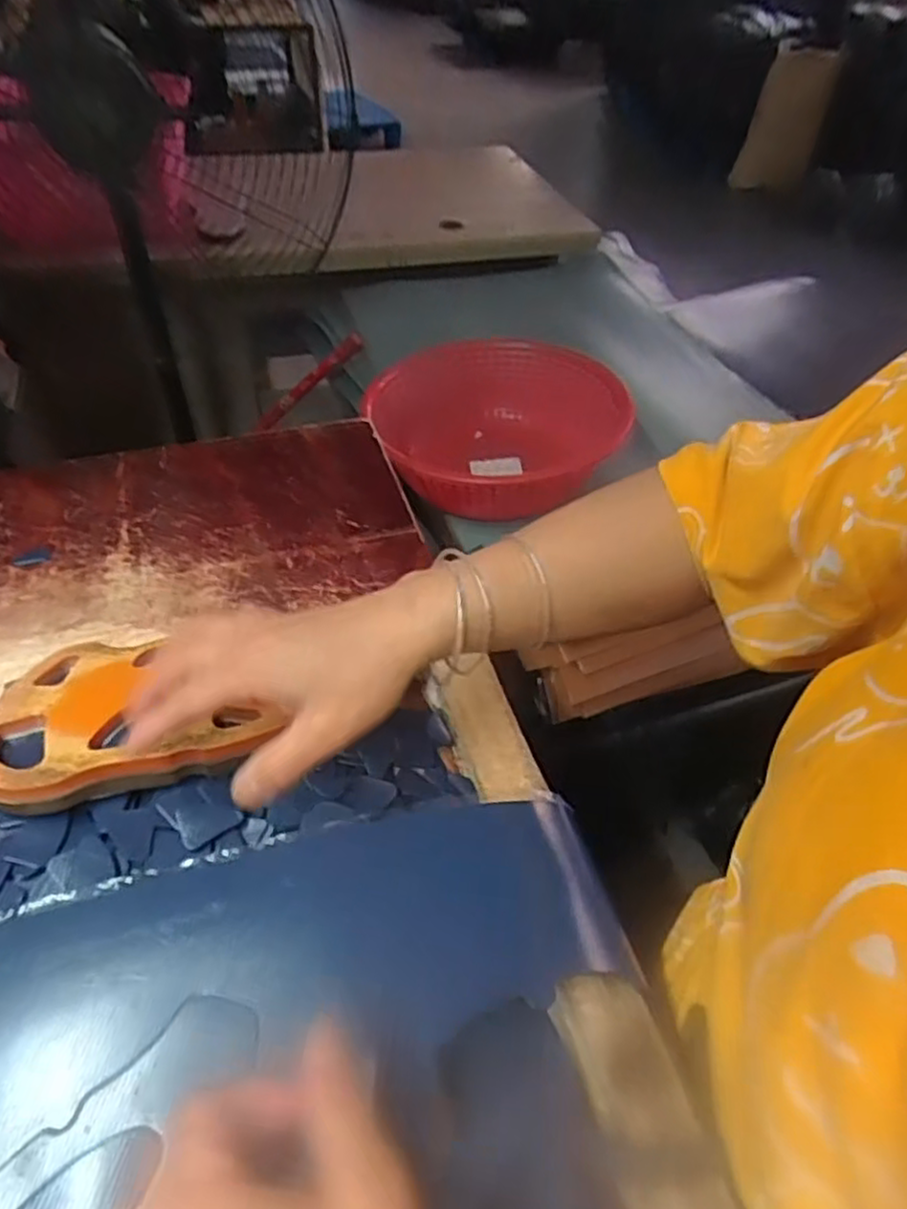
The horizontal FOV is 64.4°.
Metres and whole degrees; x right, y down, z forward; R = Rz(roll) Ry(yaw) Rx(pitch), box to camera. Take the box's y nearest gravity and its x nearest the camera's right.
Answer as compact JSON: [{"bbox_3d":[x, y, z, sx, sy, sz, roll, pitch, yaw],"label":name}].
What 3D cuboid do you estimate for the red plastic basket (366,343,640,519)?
[{"bbox_3d":[0.049,-0.218,0.999,0.326,0.147,0.351,0,47,-5],"label":"red plastic basket"}]

